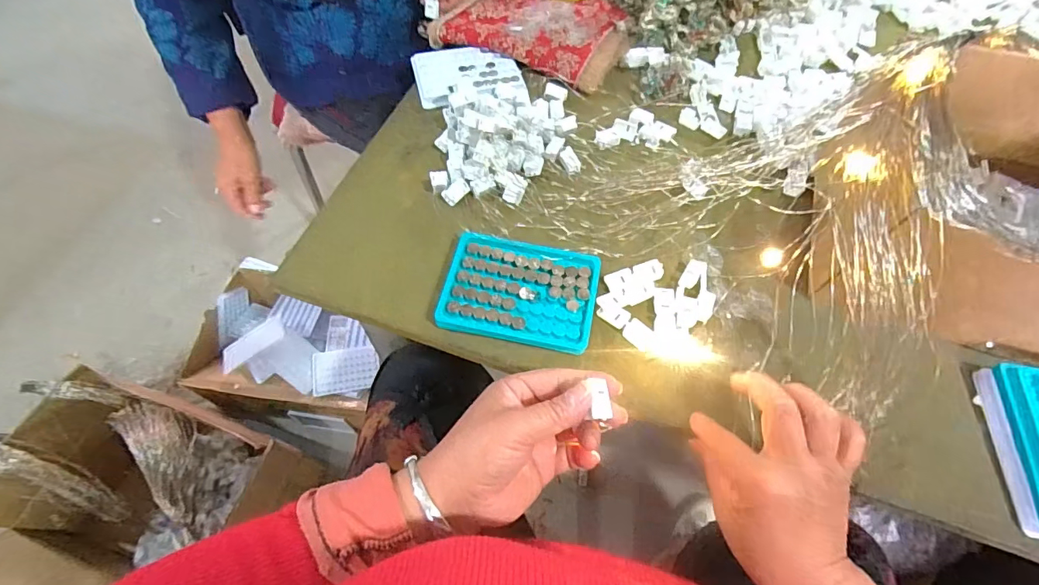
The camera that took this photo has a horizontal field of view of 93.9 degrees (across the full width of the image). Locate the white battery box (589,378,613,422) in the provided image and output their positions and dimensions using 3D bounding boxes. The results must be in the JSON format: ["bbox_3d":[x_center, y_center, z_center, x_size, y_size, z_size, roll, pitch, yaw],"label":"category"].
[{"bbox_3d":[0.054,0.072,0.329,0.016,0.009,0.027,11,67,-32],"label":"white battery box"}]

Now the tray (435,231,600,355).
[{"bbox_3d":[0.001,0.000,0.438,0.131,0.024,0.095,11,61,5],"label":"tray"}]

